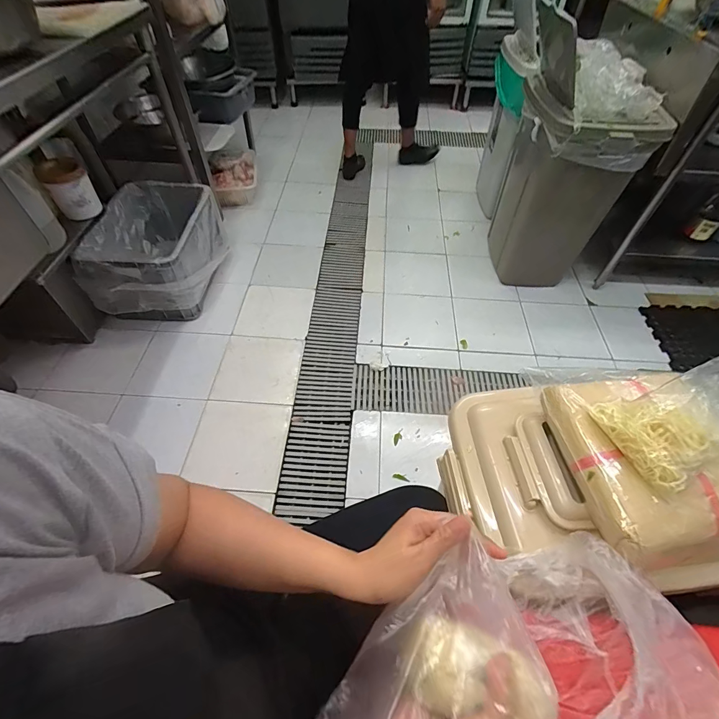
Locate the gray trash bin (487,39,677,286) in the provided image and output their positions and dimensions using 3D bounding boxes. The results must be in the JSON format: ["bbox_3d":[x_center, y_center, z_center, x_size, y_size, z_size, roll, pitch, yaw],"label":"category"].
[{"bbox_3d":[0.799,-0.691,1.481,0.360,0.805,0.441,6,53,3],"label":"gray trash bin"}]

